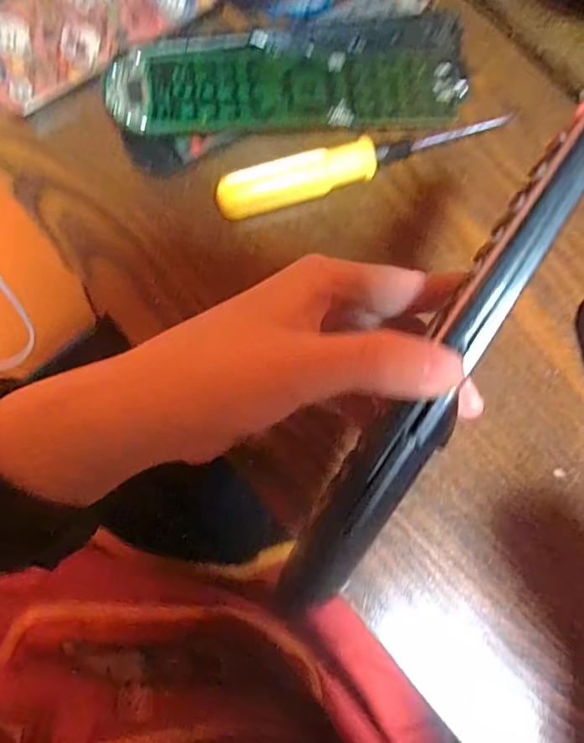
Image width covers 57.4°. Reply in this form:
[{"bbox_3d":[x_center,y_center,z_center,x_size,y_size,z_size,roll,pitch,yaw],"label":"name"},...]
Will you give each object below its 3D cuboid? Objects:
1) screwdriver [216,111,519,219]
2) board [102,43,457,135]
[{"bbox_3d":[0.037,-0.108,0.276,0.153,0.020,0.017,-16,78,-3],"label":"screwdriver"},{"bbox_3d":[0.001,-0.148,0.277,0.181,0.006,0.044,-5,86,-10],"label":"board"}]

